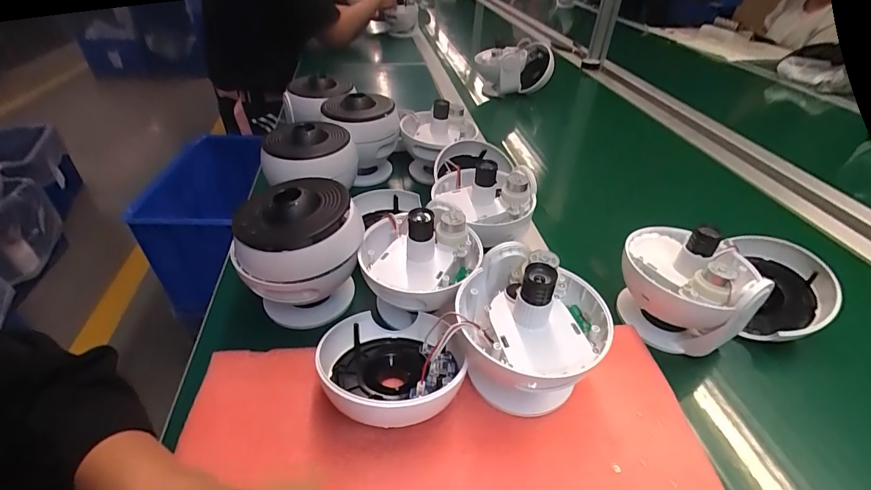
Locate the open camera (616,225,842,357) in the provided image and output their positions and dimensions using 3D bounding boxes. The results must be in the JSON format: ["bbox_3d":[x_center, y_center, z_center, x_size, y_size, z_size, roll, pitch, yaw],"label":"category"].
[{"bbox_3d":[0.287,0.031,0.409,0.199,0.104,0.115,-4,39,-8],"label":"open camera"}]

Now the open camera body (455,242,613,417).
[{"bbox_3d":[0.074,0.068,0.325,0.112,0.109,0.106,1,39,-1],"label":"open camera body"}]

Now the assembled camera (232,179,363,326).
[{"bbox_3d":[-0.132,0.009,0.403,0.116,0.124,0.110,-8,40,-13],"label":"assembled camera"}]

